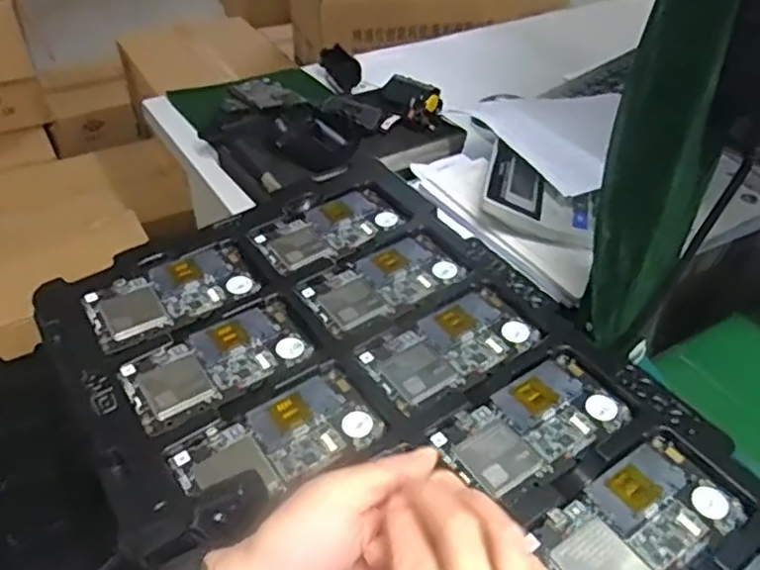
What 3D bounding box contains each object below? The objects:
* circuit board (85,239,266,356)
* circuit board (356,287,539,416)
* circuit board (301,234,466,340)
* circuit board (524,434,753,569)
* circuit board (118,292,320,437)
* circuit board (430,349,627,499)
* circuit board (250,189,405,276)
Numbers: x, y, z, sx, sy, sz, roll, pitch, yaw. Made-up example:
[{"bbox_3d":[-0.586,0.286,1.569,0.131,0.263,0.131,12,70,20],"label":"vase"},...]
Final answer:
[{"bbox_3d":[-0.164,0.005,0.513,0.125,0.010,0.066,-23,47,-26],"label":"circuit board"},{"bbox_3d":[0.051,0.045,0.476,0.123,0.009,0.065,-23,47,-26],"label":"circuit board"},{"bbox_3d":[0.003,-0.003,0.526,0.122,0.009,0.067,-22,47,-25],"label":"circuit board"},{"bbox_3d":[0.150,0.140,0.378,0.124,0.010,0.066,-23,47,-26],"label":"circuit board"},{"bbox_3d":[-0.114,0.053,0.463,0.127,0.006,0.067,-23,47,-26],"label":"circuit board"},{"bbox_3d":[0.098,0.092,0.426,0.125,0.011,0.066,-22,47,-25],"label":"circuit board"},{"bbox_3d":[-0.044,-0.048,0.570,0.122,0.013,0.066,-23,47,-26],"label":"circuit board"}]

